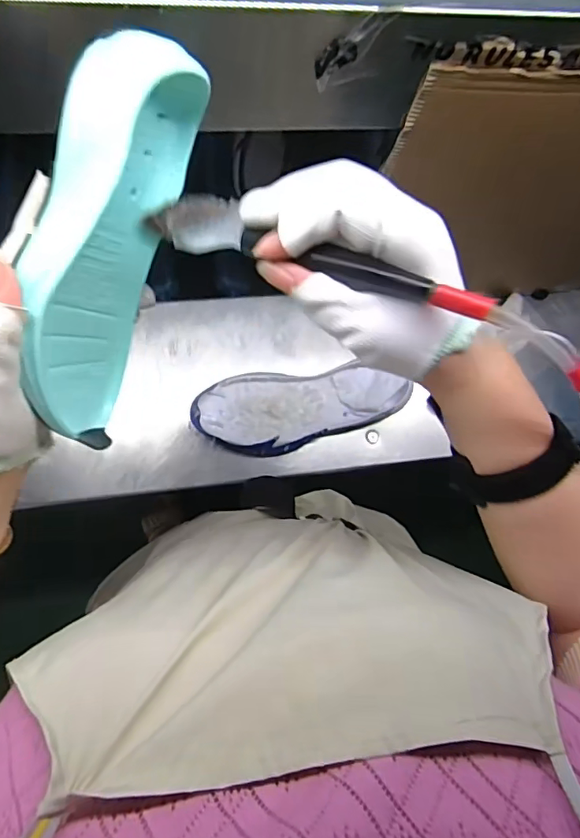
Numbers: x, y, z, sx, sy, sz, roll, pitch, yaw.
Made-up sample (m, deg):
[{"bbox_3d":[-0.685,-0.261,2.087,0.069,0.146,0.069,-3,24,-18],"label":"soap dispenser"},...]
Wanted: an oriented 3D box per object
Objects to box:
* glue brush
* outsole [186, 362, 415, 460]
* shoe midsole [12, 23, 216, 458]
[{"bbox_3d":[0.011,-0.082,0.253,0.175,0.021,0.036,21,81,21],"label":"glue brush"},{"bbox_3d":[0.015,-0.012,0.644,0.253,0.049,0.097,-8,80,-9],"label":"outsole"},{"bbox_3d":[-0.093,-0.079,0.259,0.044,0.072,0.191,18,108,-6],"label":"shoe midsole"}]

